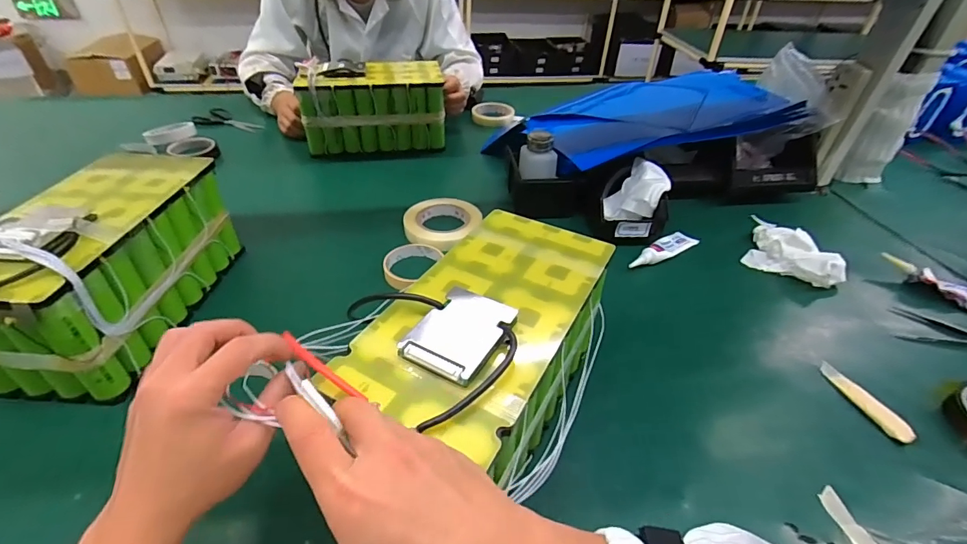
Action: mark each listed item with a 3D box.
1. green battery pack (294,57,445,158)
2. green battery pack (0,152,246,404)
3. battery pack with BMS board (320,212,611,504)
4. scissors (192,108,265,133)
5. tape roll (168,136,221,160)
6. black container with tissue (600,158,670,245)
[{"bbox_3d":[-0.222,-0.338,0.915,0.263,0.155,0.127,-5,41,-10],"label":"green battery pack"},{"bbox_3d":[-0.425,-0.014,0.512,0.132,0.156,0.279,5,40,2],"label":"green battery pack"},{"bbox_3d":[0.006,0.074,0.414,0.161,0.141,0.274,20,43,19],"label":"battery pack with BMS board"},{"bbox_3d":[-0.577,-0.345,1.013,0.139,0.010,0.075,-1,48,-20],"label":"scissors"},{"bbox_3d":[-0.582,-0.241,0.898,0.080,0.034,0.080,-24,47,-28],"label":"tape roll"},{"bbox_3d":[0.242,-0.119,0.715,0.097,0.074,0.143,9,41,7],"label":"black container with tissue"}]

